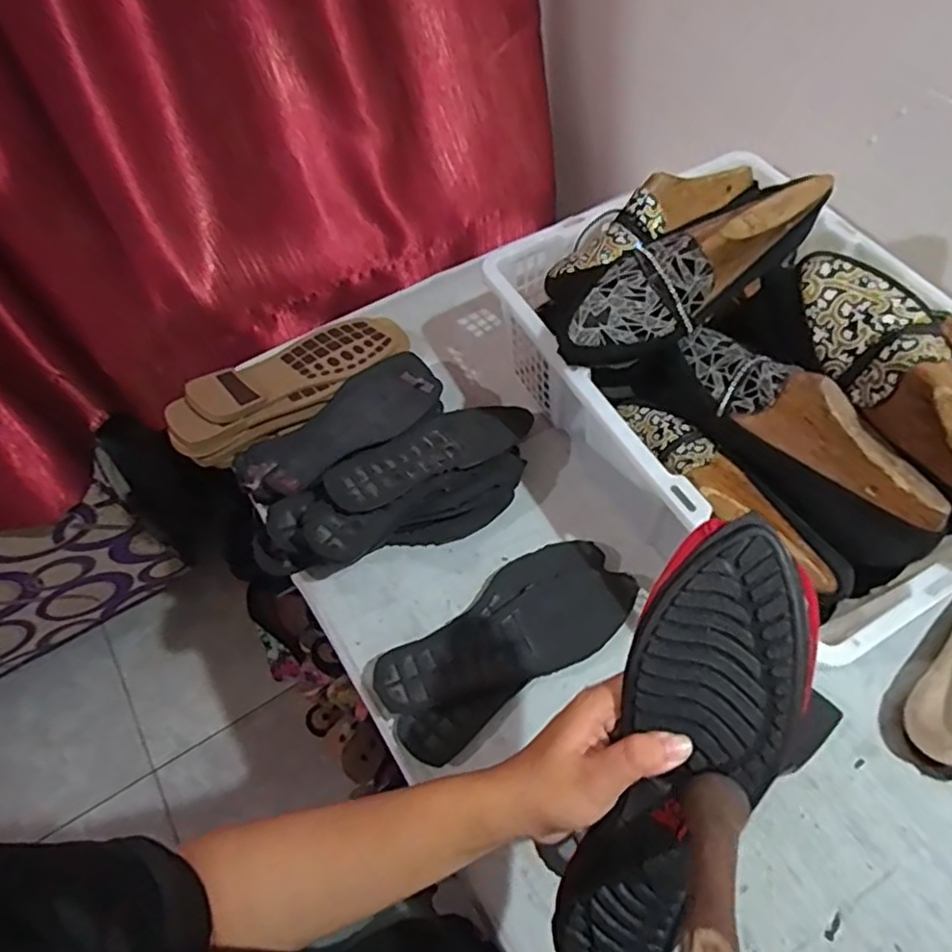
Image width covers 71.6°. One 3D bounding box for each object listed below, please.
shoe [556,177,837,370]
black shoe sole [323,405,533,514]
[{"bbox_3d":[0.183,-0.167,0.555,0.245,0.105,0.070,-32,62,5],"label":"shoe"},{"bbox_3d":[-0.043,-0.029,0.663,0.237,0.024,0.077,-26,61,-29],"label":"black shoe sole"}]

